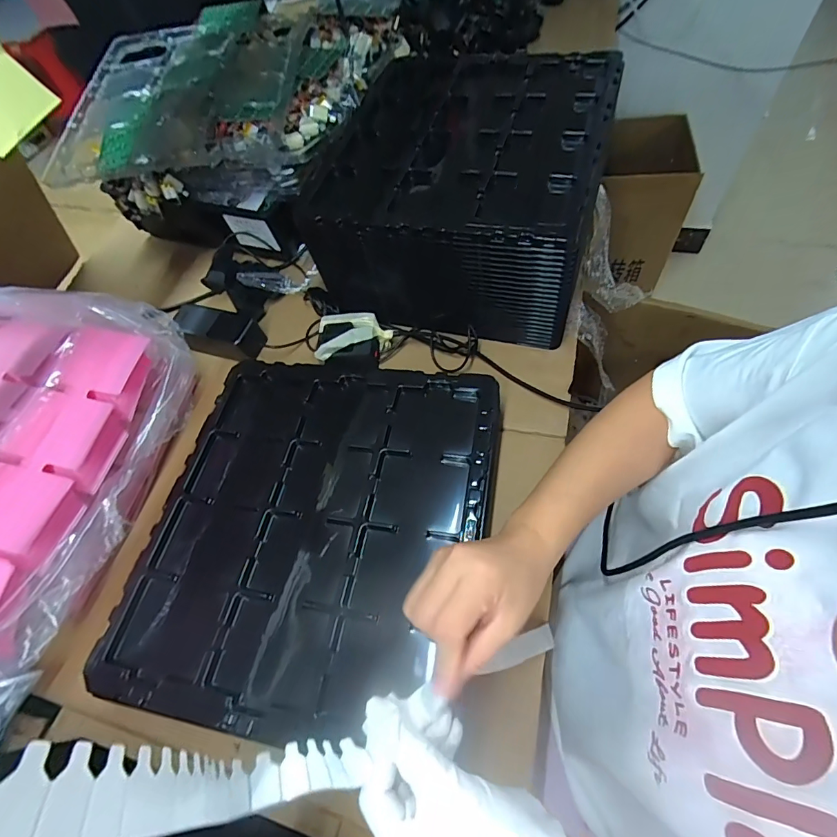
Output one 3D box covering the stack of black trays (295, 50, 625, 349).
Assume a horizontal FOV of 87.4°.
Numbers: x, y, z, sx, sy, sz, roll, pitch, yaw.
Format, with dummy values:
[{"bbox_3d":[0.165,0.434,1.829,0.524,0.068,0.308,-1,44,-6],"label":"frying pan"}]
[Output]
[{"bbox_3d":[0.043,-0.311,0.606,0.383,0.192,0.409,10,63,13],"label":"stack of black trays"}]

